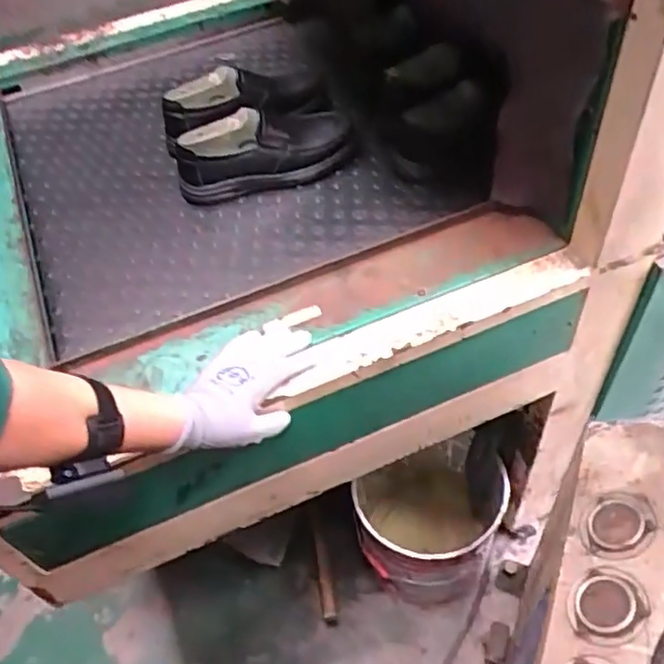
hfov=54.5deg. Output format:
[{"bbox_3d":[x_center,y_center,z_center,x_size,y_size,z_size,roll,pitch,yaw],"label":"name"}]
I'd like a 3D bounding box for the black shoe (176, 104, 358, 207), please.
[{"bbox_3d":[-0.096,-0.275,0.967,0.276,0.095,0.106,-17,50,-8],"label":"black shoe"}]

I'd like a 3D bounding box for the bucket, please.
[{"bbox_3d":[0.207,0.389,1.389,0.289,0.335,0.308,-3,50,4],"label":"bucket"}]

